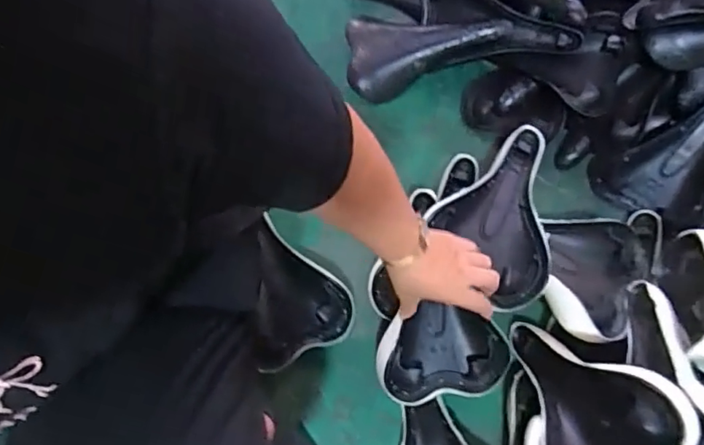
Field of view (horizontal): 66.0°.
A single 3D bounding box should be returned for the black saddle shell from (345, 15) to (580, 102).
[{"bbox_3d":[0.167,-0.275,0.860,0.351,0.075,0.118,-2,71,16],"label":"black saddle shell"}]

